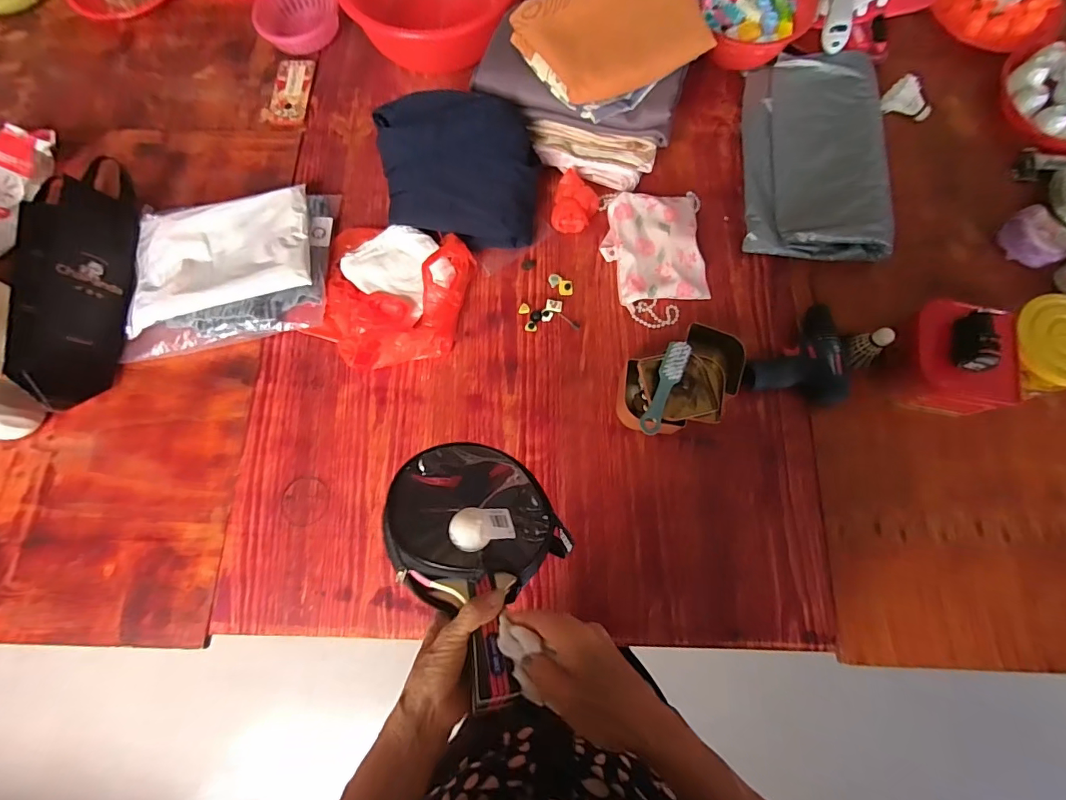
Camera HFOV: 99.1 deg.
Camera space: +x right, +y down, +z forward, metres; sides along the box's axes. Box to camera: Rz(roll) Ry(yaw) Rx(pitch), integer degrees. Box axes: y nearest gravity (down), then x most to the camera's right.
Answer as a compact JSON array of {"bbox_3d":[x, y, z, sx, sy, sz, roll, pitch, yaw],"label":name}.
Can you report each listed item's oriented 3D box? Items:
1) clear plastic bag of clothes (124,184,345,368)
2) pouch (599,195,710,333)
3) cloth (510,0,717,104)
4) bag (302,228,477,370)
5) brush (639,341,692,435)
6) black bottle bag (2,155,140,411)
[{"bbox_3d":[-0.524,-0.224,0.769,0.356,0.050,0.285,-6,72,2],"label":"clear plastic bag of clothes"},{"bbox_3d":[0.212,-0.248,0.781,0.171,0.040,0.245,-3,76,-1],"label":"pouch"},{"bbox_3d":[0.120,-0.592,0.713,0.246,0.063,0.231,-27,76,-6],"label":"cloth"},{"bbox_3d":[-0.244,-0.173,0.753,0.248,0.059,0.258,14,77,3],"label":"bag"},{"bbox_3d":[0.189,-0.020,0.652,0.032,0.018,0.146,24,77,7],"label":"brush"},{"bbox_3d":[-0.731,-0.190,0.741,0.125,0.120,0.415,-11,76,-3],"label":"black bottle bag"}]

